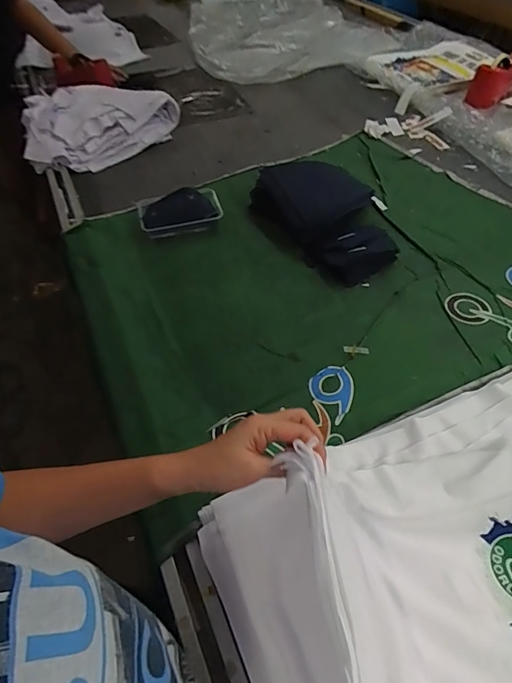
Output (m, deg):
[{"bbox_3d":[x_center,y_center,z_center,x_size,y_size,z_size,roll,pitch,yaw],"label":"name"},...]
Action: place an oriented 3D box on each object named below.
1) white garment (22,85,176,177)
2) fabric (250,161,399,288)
[{"bbox_3d":[-0.449,-0.624,1.208,0.418,0.109,0.309,-25,54,-17],"label":"white garment"},{"bbox_3d":[0.153,-0.269,0.893,0.203,0.083,0.337,-27,54,-18],"label":"fabric"}]

